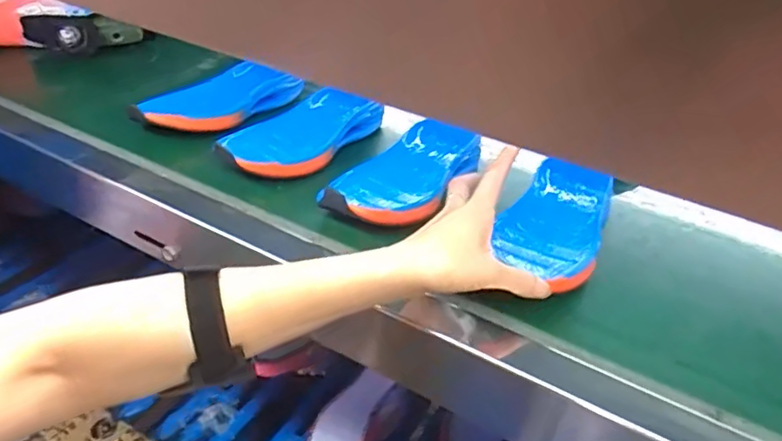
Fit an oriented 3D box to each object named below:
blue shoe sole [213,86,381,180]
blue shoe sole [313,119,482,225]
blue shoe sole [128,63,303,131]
[{"bbox_3d":[-0.096,-0.102,0.663,0.106,0.031,0.219,31,43,28],"label":"blue shoe sole"},{"bbox_3d":[0.017,-0.049,0.590,0.100,0.032,0.203,24,41,22],"label":"blue shoe sole"},{"bbox_3d":[-0.204,-0.152,0.711,0.211,0.039,0.088,-24,47,-34],"label":"blue shoe sole"}]

